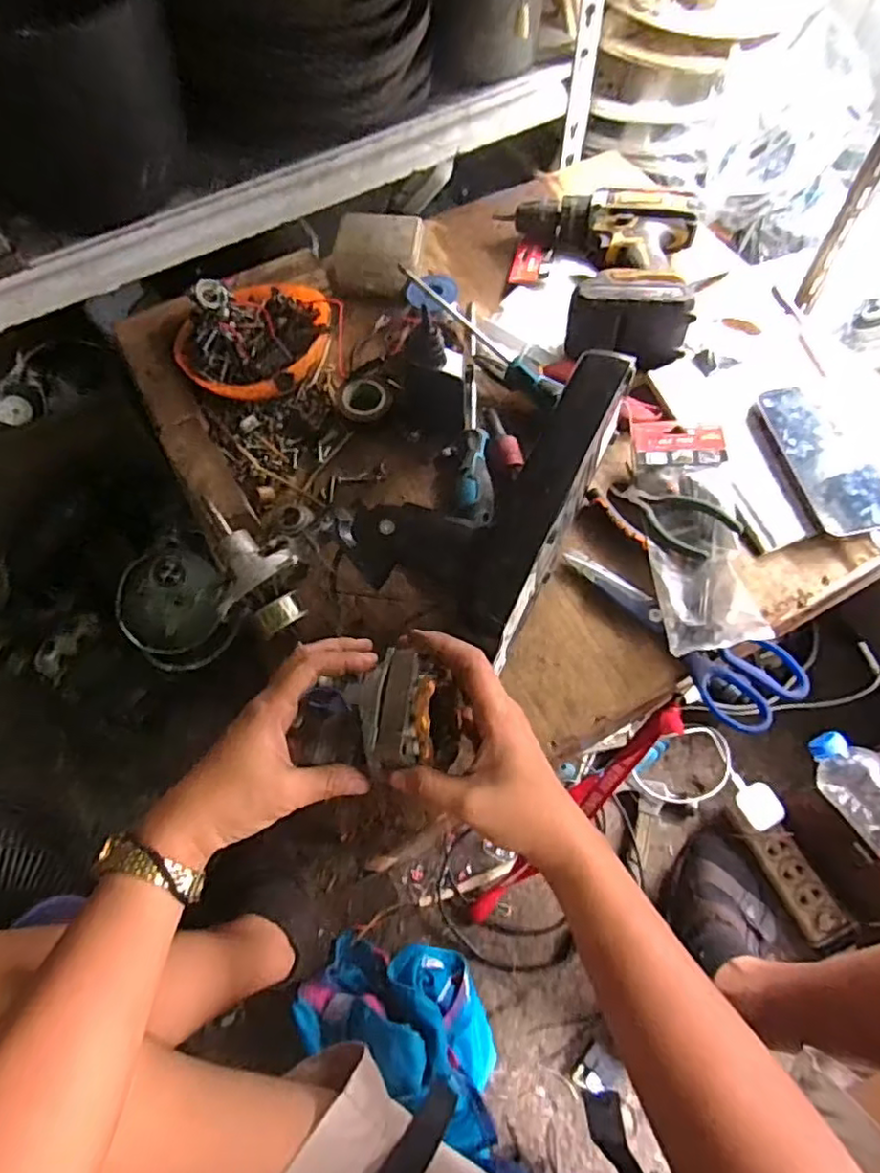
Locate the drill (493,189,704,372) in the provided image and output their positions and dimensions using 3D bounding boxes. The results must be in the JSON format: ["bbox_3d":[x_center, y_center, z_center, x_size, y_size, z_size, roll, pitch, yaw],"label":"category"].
[{"bbox_3d":[0.165,-0.338,0.658,0.190,0.069,0.210,9,65,7],"label":"drill"}]

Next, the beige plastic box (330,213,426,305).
[{"bbox_3d":[-0.066,-0.357,0.690,0.095,0.054,0.075,9,65,7],"label":"beige plastic box"}]

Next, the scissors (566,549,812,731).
[{"bbox_3d":[0.185,0.045,0.511,0.203,0.023,0.069,29,69,15],"label":"scissors"}]

